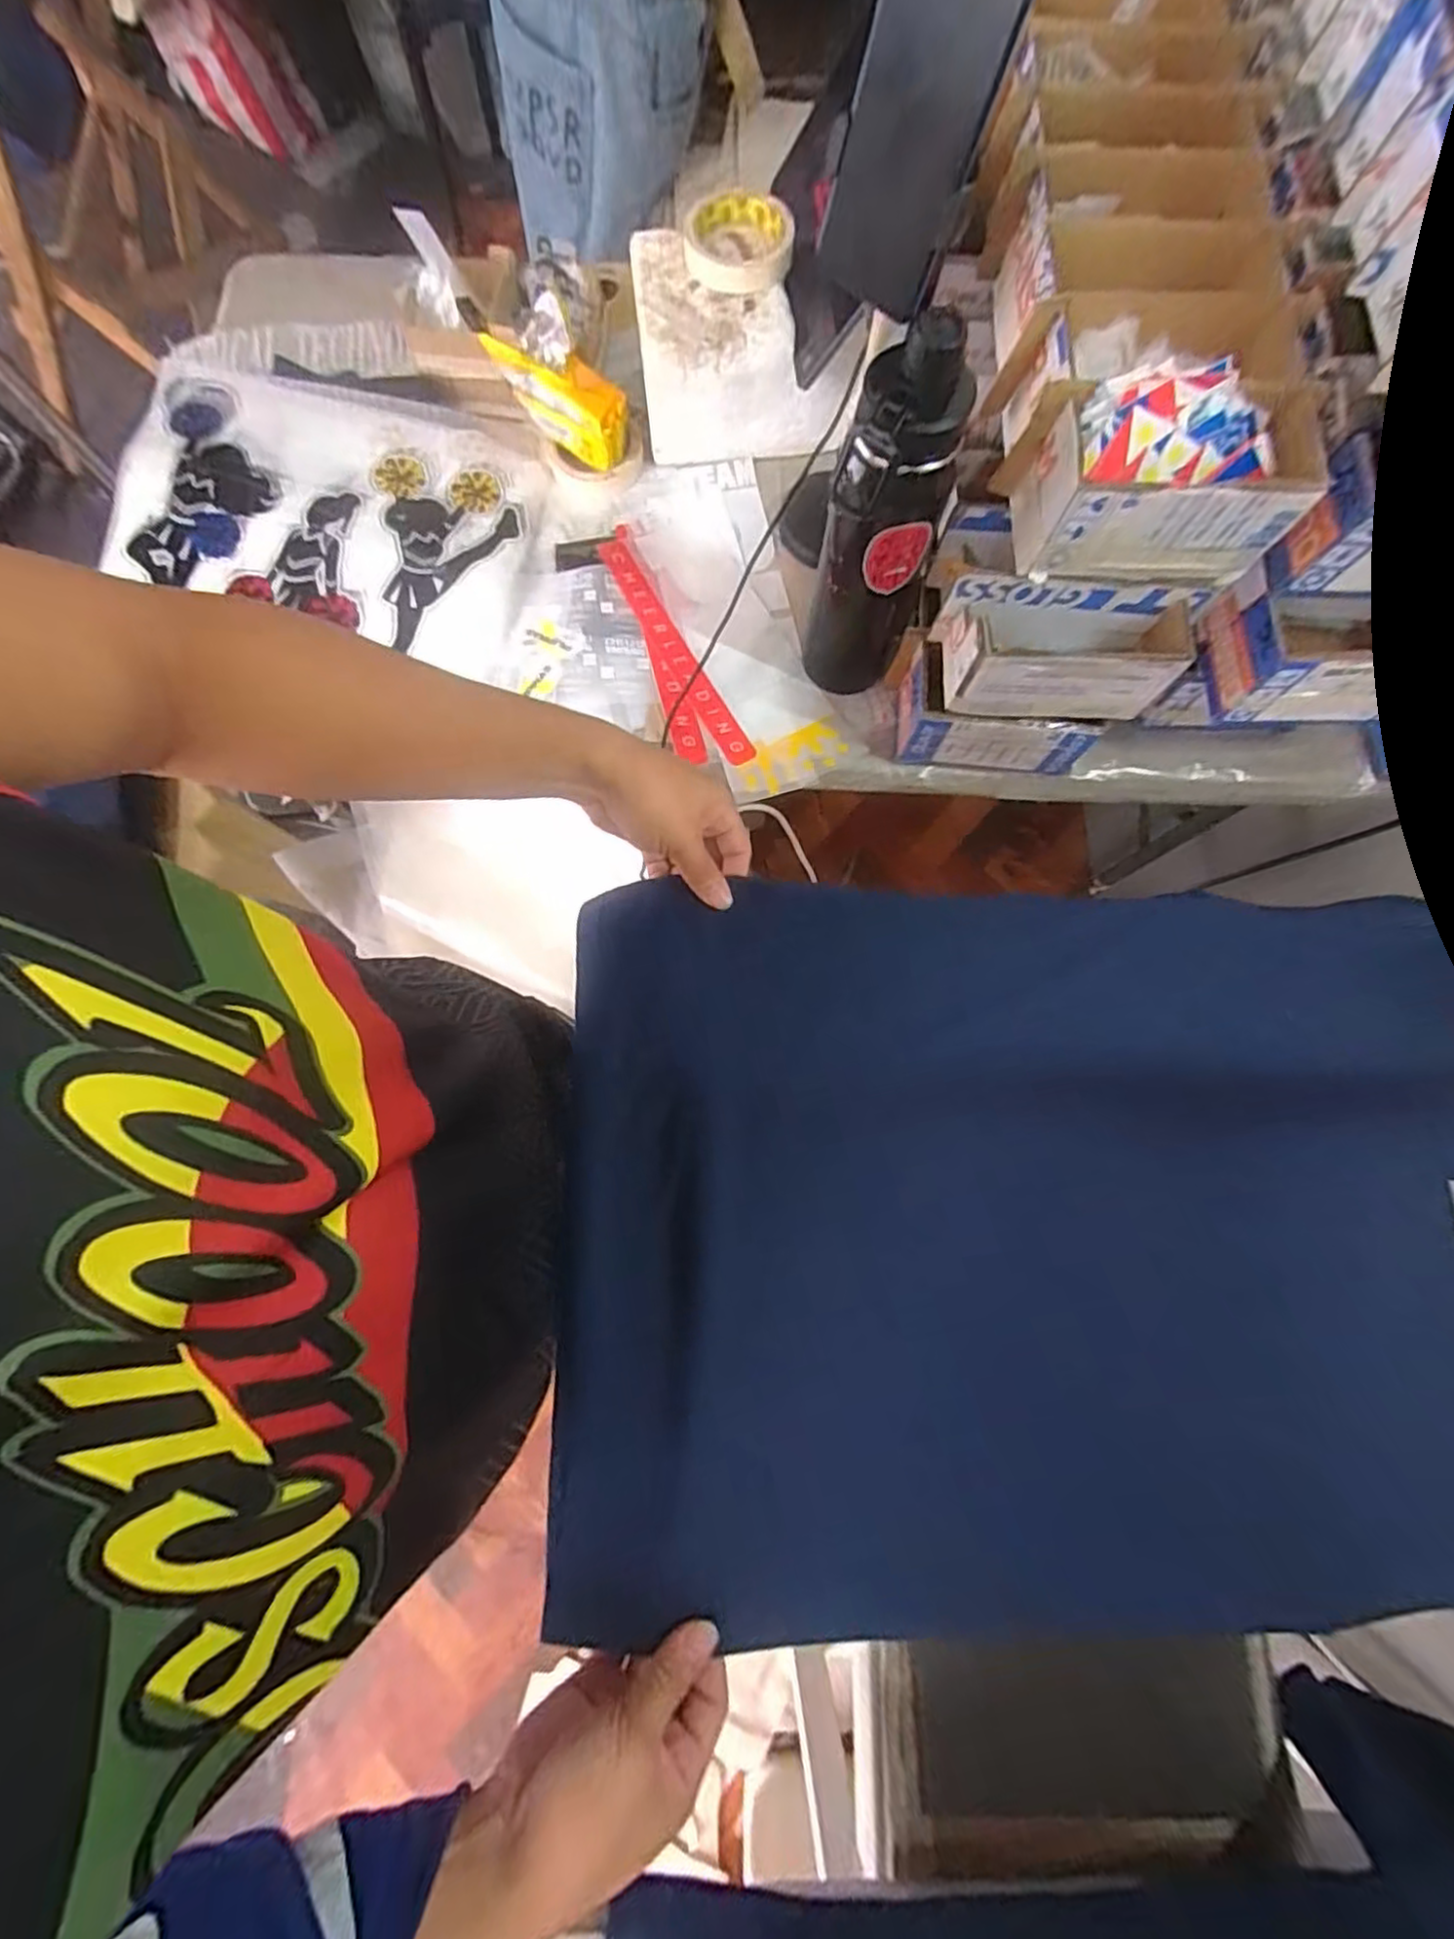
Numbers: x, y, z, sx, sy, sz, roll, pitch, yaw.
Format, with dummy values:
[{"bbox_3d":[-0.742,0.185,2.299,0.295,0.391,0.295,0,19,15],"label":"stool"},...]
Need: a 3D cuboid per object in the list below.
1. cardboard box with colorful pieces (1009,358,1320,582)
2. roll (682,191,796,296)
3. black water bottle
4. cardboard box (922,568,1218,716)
[{"bbox_3d":[0.286,-0.316,0.439,0.166,0.082,0.081,2,78,-1],"label":"cardboard box with colorful pieces"},{"bbox_3d":[0.010,-0.630,0.581,0.092,0.023,0.095,0,78,-2],"label":"roll"},{"bbox_3d":[0.112,-0.305,0.502,0.079,0.272,0.075,0,78,-2],"label":"black water bottle"},{"bbox_3d":[0.252,-0.239,0.505,0.175,0.074,0.065,2,78,-1],"label":"cardboard box"}]

